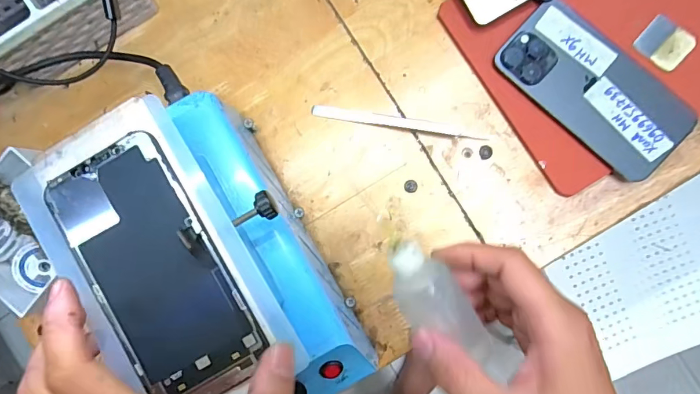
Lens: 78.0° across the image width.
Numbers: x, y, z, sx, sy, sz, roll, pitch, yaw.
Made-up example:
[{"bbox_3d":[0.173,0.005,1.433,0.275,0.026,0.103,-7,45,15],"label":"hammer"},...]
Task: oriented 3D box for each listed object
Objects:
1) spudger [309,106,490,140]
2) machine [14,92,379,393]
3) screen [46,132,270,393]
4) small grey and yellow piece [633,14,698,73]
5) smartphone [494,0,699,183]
[{"bbox_3d":[0.040,-0.066,0.381,0.149,0.004,0.010,10,89,4],"label":"spudger"},{"bbox_3d":[-0.093,0.053,0.313,0.127,0.141,0.225,-30,86,2],"label":"machine"},{"bbox_3d":[-0.113,0.044,0.251,0.074,0.004,0.154,-31,86,2],"label":"screen"},{"bbox_3d":[0.265,-0.129,0.363,0.039,0.008,0.038,40,91,4],"label":"small grey and yellow piece"},{"bbox_3d":[0.204,-0.091,0.361,0.157,0.015,0.073,44,91,4],"label":"smartphone"}]

